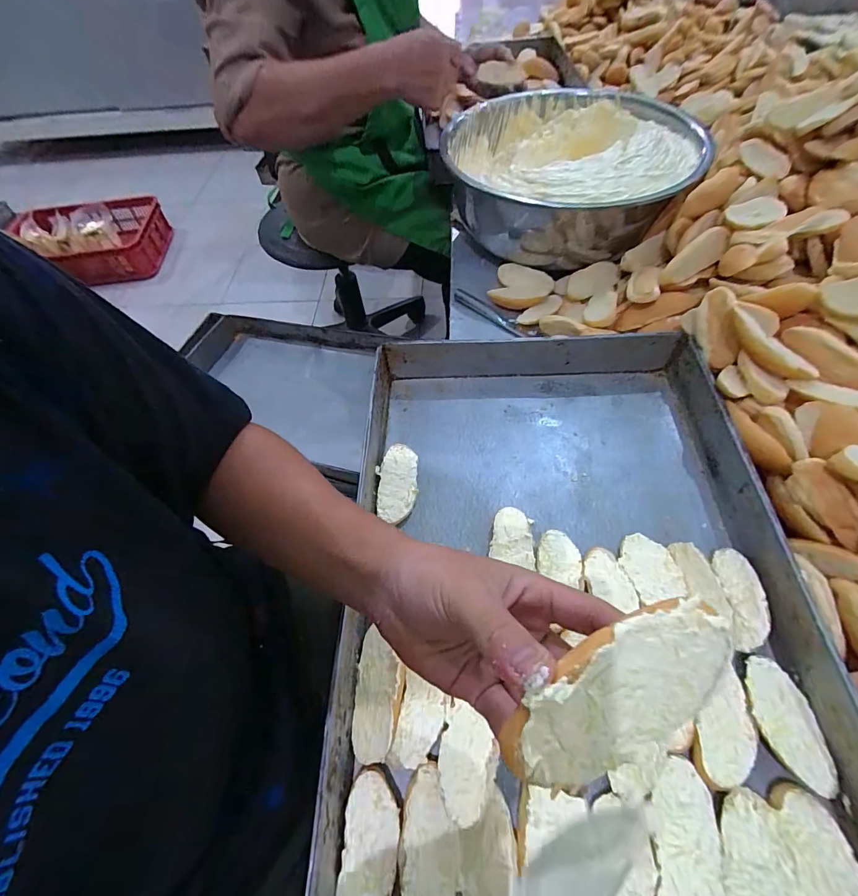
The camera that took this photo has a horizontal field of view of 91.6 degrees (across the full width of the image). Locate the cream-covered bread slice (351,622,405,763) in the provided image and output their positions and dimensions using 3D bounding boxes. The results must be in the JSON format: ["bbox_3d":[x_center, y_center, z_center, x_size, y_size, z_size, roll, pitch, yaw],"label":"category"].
[{"bbox_3d":[-0.041,0.197,0.338,0.040,0.014,0.092,0,57,4],"label":"cream-covered bread slice"}]

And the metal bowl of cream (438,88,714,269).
[{"bbox_3d":[0.208,-0.432,0.657,0.353,0.113,0.364,1,57,5],"label":"metal bowl of cream"}]

